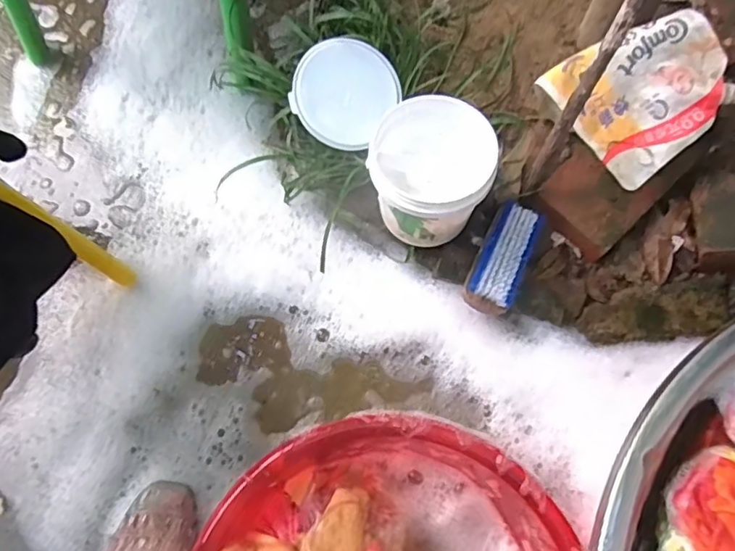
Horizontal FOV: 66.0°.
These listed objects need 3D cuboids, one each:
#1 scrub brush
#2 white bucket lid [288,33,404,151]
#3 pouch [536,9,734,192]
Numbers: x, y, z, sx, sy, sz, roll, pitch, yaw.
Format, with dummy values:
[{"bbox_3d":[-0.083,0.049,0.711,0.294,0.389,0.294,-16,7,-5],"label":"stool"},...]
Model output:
[{"bbox_3d":[0.155,-0.019,0.643,0.057,0.037,0.129,25,74,8],"label":"scrub brush"},{"bbox_3d":[-0.026,-0.212,0.650,0.111,0.009,0.119,37,85,-15],"label":"white bucket lid"},{"bbox_3d":[0.308,-0.203,0.625,0.168,0.023,0.157,-37,98,8],"label":"pouch"}]

